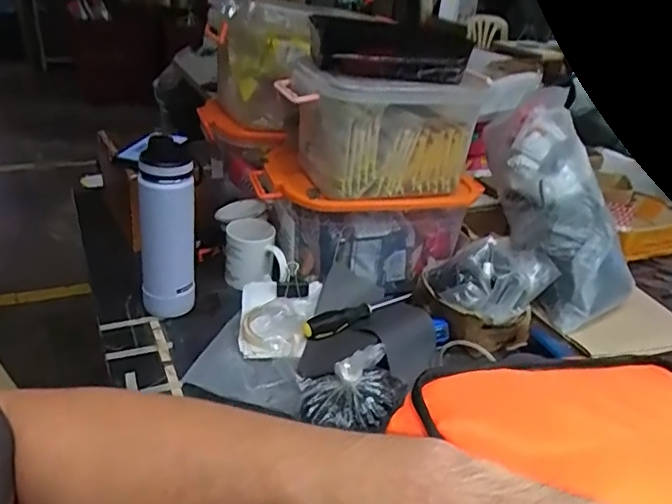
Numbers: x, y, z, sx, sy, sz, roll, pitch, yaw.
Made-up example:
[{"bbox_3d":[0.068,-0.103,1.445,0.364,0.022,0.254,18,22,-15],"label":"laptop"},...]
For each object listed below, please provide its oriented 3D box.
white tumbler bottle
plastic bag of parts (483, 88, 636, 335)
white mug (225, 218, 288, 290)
[{"bbox_3d":[-0.242,-0.032,0.796,0.075,0.255,0.083,-6,31,-19],"label":"white tumbler bottle"},{"bbox_3d":[0.370,-0.072,0.951,0.138,0.133,0.399,-7,72,-20],"label":"plastic bag of parts"},{"bbox_3d":[-0.132,0.009,0.912,0.095,0.083,0.100,-1,29,-10],"label":"white mug"}]

